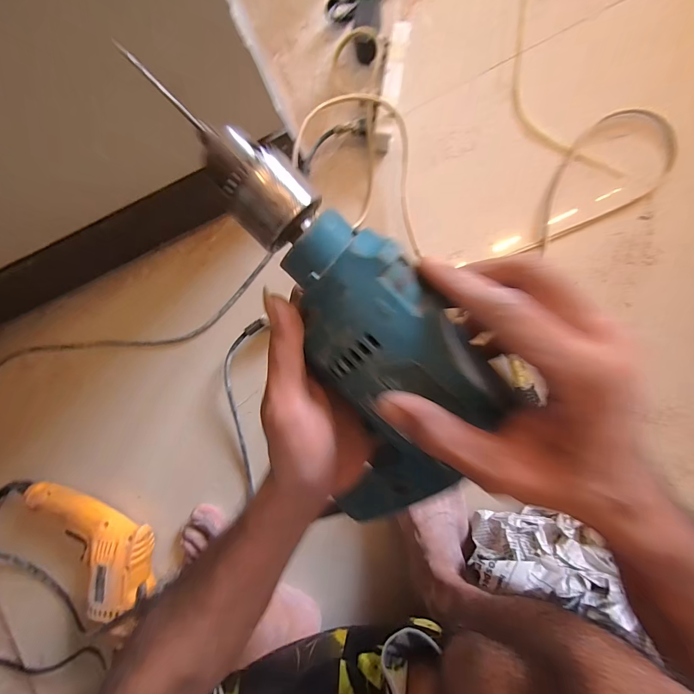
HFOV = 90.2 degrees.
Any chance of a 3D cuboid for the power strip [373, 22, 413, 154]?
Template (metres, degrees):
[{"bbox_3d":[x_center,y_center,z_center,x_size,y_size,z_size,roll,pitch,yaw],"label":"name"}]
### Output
[{"bbox_3d":[0.057,-0.341,0.465,0.029,0.043,0.148,11,91,4],"label":"power strip"}]

